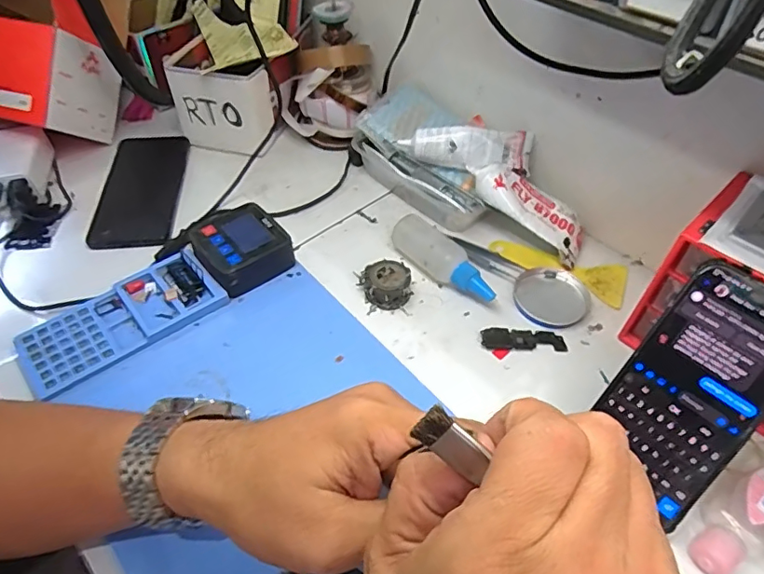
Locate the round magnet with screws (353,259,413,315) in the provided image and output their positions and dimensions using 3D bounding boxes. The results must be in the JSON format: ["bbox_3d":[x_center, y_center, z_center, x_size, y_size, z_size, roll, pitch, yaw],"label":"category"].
[{"bbox_3d":[0.003,-0.002,0.449,0.041,0.024,0.038,-9,49,-9],"label":"round magnet with screws"}]

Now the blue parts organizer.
[{"bbox_3d":[-0.207,0.025,0.419,0.148,0.018,0.068,-32,56,-26],"label":"blue parts organizer"}]

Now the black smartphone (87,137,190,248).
[{"bbox_3d":[-0.254,-0.107,0.557,0.084,0.017,0.179,-6,48,-8],"label":"black smartphone"}]

